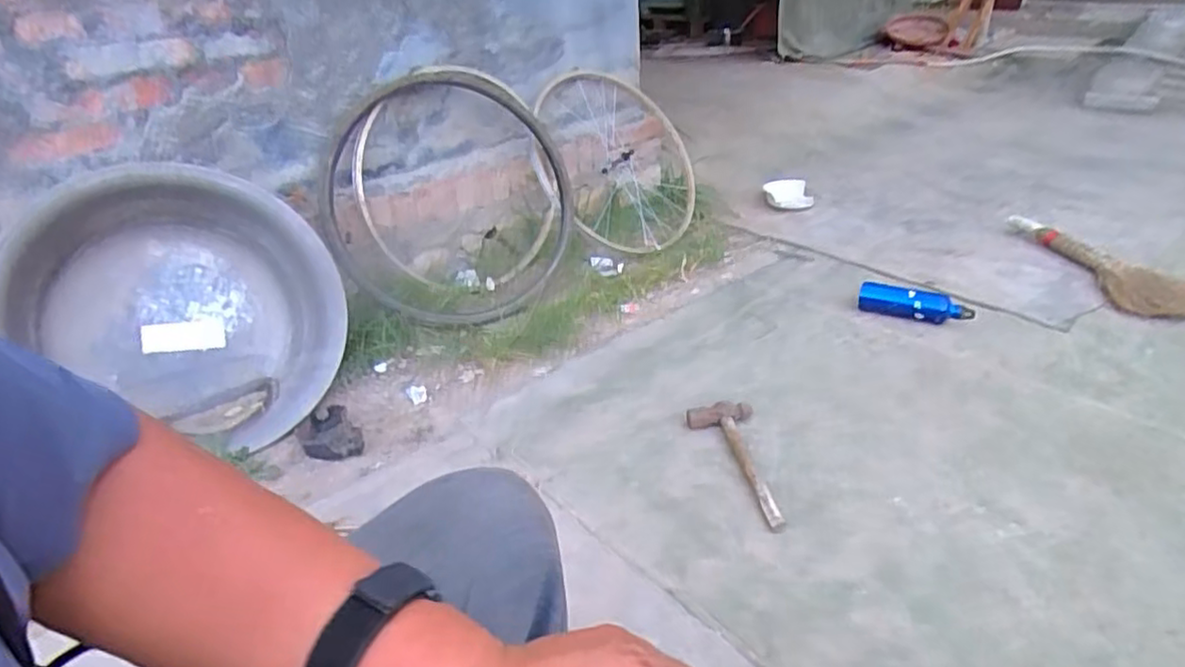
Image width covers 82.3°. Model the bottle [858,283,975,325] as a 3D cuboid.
[{"bbox_3d":[0.740,-0.067,1.559,0.242,0.059,0.070,14,35,28],"label":"bottle"}]

